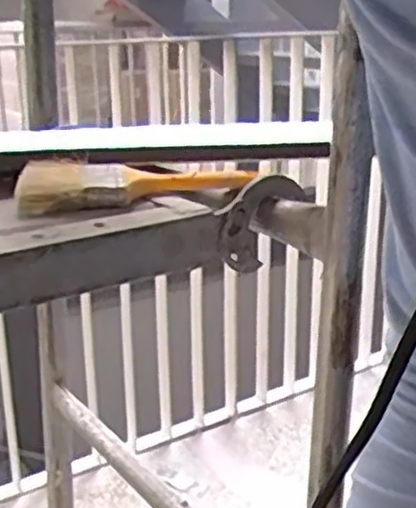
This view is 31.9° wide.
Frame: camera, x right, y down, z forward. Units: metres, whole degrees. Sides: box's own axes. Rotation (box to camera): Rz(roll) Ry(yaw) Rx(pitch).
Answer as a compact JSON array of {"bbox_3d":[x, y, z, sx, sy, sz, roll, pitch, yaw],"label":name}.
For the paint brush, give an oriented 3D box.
[{"bbox_3d":[-0.066,-0.067,0.636,0.206,0.029,0.077,-10,21,-25],"label":"paint brush"}]

